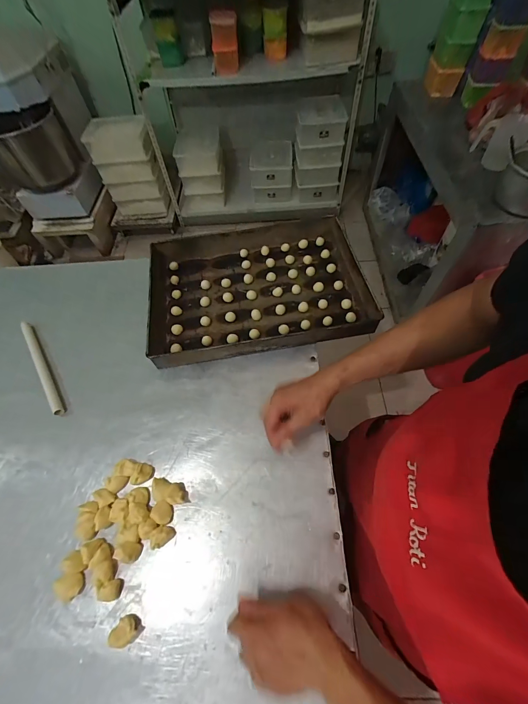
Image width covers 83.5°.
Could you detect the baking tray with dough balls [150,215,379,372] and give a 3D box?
[{"bbox_3d":[-0.011,-0.162,0.723,0.490,0.059,0.352,-9,59,-2],"label":"baking tray with dough balls"}]

